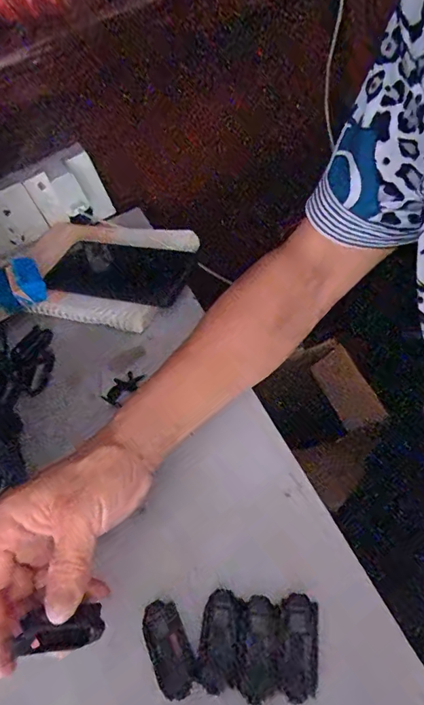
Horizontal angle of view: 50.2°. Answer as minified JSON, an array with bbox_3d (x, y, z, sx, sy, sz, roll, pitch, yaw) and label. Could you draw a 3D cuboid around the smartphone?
[{"bbox_3d":[-0.102,-0.093,0.499,0.151,0.010,0.091,13,54,15],"label":"smartphone"}]

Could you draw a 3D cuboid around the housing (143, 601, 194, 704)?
[{"bbox_3d":[-0.025,0.176,0.269,0.023,0.015,0.049,-27,51,-7],"label":"housing"}]

